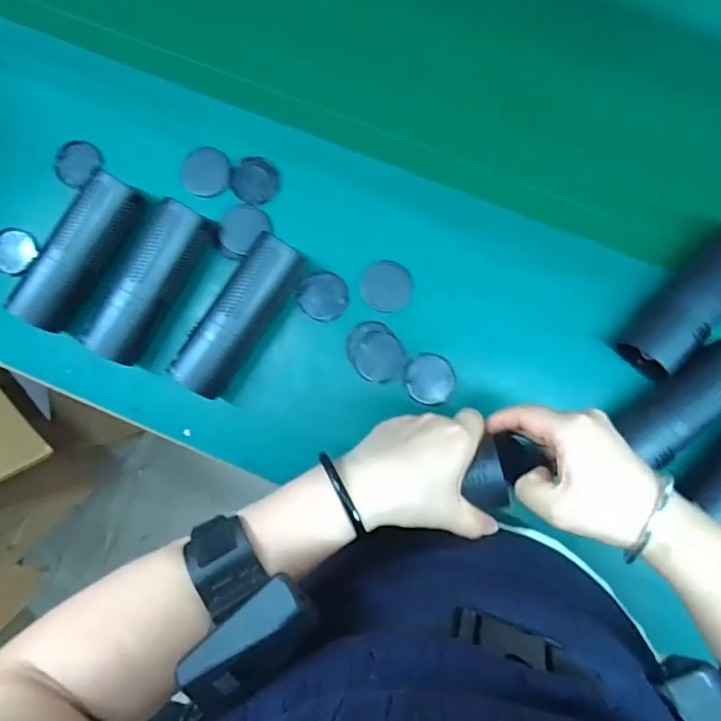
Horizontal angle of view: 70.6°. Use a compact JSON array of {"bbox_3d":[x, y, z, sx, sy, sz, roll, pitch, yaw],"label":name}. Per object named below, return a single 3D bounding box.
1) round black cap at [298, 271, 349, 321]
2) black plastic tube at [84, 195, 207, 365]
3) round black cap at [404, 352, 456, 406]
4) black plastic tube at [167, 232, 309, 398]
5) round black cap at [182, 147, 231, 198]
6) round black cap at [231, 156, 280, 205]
[{"bbox_3d":[-0.038,-0.066,0.523,0.050,0.007,0.049,0,85,3],"label":"round black cap"},{"bbox_3d":[-0.206,-0.075,0.505,0.042,0.055,0.160,26,87,5],"label":"black plastic tube"},{"bbox_3d":[0.069,0.018,0.508,0.048,0.008,0.049,0,85,3],"label":"round black cap"},{"bbox_3d":[-0.115,-0.042,0.498,0.051,0.056,0.160,35,88,5],"label":"black plastic tube"},{"bbox_3d":[-0.159,-0.195,0.528,0.047,0.007,0.050,0,85,3],"label":"round black cap"},{"bbox_3d":[-0.110,-0.189,0.532,0.047,0.009,0.051,0,85,3],"label":"round black cap"}]

